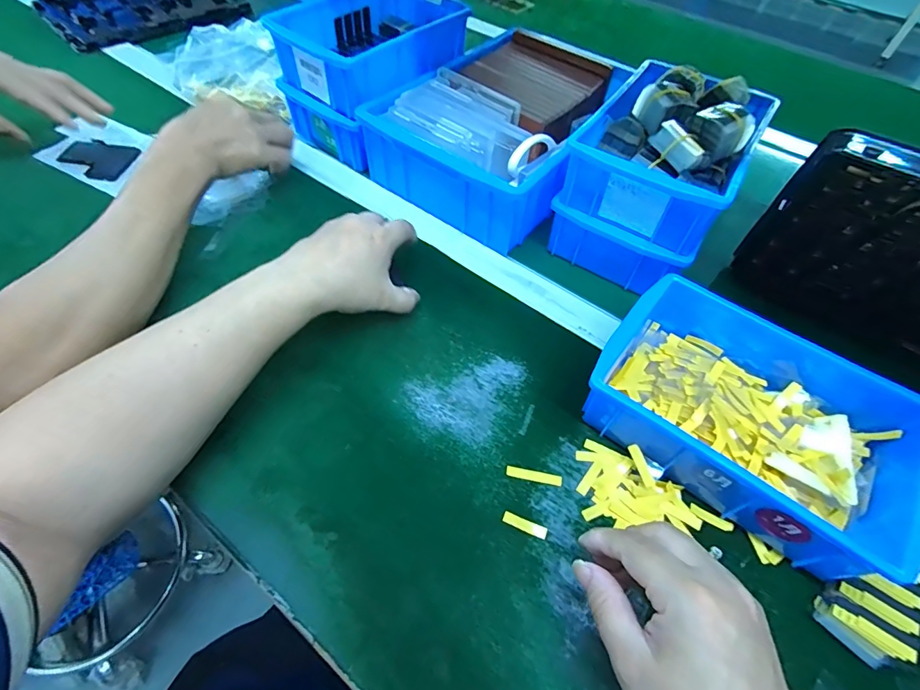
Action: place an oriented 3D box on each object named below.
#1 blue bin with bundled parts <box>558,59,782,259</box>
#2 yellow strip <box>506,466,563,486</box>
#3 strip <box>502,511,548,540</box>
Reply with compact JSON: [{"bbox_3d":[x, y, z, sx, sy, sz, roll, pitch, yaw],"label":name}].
[{"bbox_3d":[0.191,-0.178,0.408,0.138,0.080,0.190,32,59,17],"label":"blue bin with bundled parts"},{"bbox_3d":[0.054,0.094,0.323,0.040,0.004,0.008,10,55,3],"label":"yellow strip"},{"bbox_3d":[0.044,0.121,0.303,0.030,0.004,0.008,20,57,10],"label":"strip"}]

